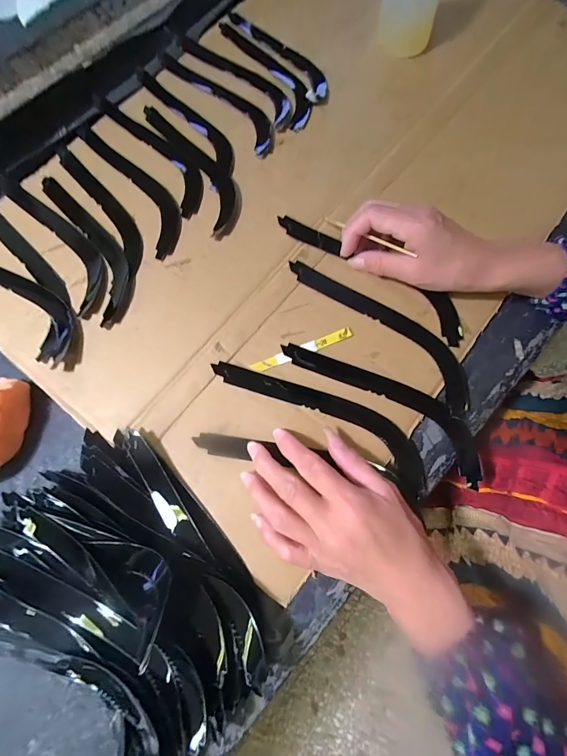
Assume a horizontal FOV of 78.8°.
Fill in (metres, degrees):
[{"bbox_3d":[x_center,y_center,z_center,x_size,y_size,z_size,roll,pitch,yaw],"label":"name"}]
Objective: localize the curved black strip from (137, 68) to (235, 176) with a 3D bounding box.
[{"bbox_3d":[-0.106,-0.298,0.393,0.033,0.009,0.194,-37,77,-8],"label":"curved black strip"}]

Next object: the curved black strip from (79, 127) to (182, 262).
[{"bbox_3d":[-0.158,-0.208,0.369,0.046,0.009,0.201,-32,76,-7],"label":"curved black strip"}]

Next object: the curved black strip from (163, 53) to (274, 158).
[{"bbox_3d":[-0.070,-0.328,0.399,0.047,0.012,0.206,-37,77,-8],"label":"curved black strip"}]

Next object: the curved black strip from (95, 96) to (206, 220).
[{"bbox_3d":[-0.141,-0.252,0.380,0.045,0.008,0.195,-37,77,-8],"label":"curved black strip"}]

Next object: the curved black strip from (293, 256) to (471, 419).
[{"bbox_3d":[0.095,-0.050,0.320,0.206,0.012,0.041,42,80,12],"label":"curved black strip"}]

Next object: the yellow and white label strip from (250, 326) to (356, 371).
[{"bbox_3d":[0.018,-0.026,0.313,0.097,0.004,0.011,-22,75,-4],"label":"yellow and white label strip"}]

